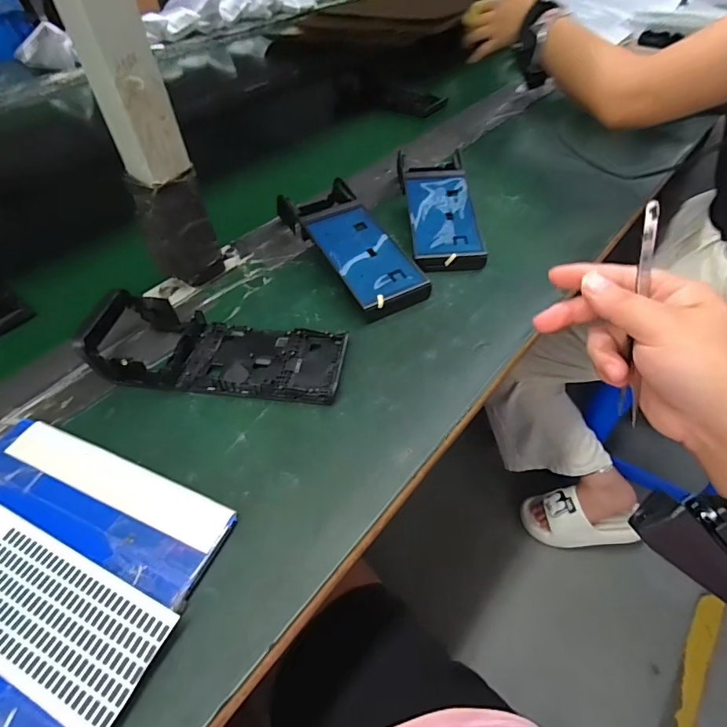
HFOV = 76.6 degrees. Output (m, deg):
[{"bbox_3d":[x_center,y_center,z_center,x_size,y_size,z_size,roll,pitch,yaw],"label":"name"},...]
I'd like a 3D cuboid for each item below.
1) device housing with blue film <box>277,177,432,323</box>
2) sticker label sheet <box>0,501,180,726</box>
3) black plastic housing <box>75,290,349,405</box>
[{"bbox_3d":[-0.015,-0.133,0.501,0.081,0.041,0.210,-25,52,-19],"label":"device housing with blue film"},{"bbox_3d":[-0.258,0.125,0.300,0.302,0.006,0.067,19,53,19],"label":"sticker label sheet"},{"bbox_3d":[-0.122,-0.017,0.399,0.208,0.044,0.084,6,49,7],"label":"black plastic housing"}]

